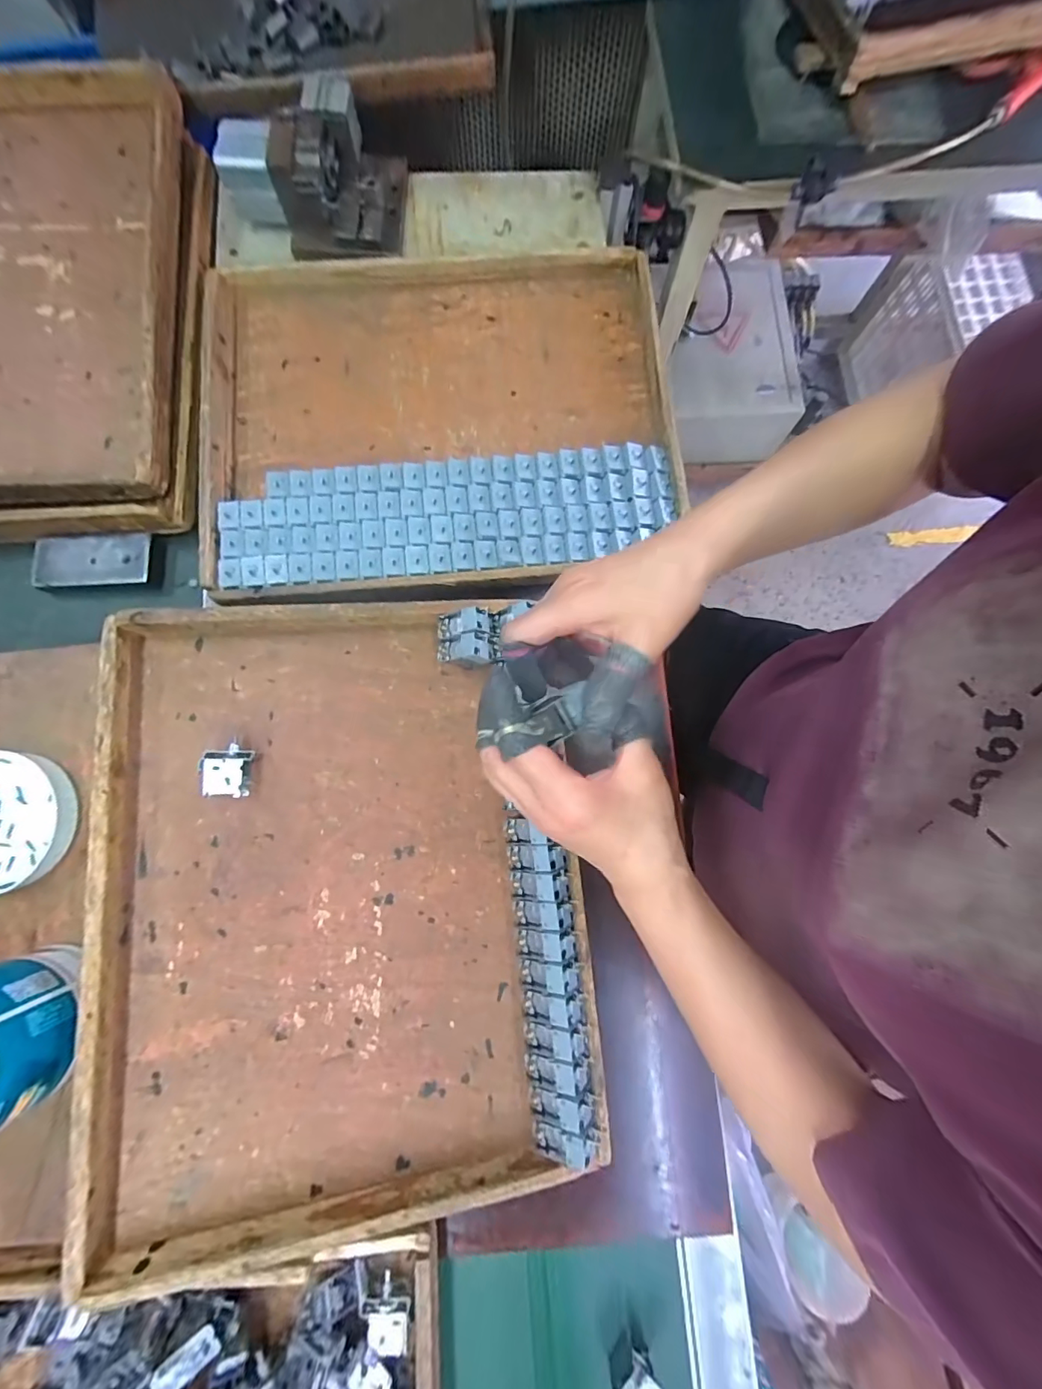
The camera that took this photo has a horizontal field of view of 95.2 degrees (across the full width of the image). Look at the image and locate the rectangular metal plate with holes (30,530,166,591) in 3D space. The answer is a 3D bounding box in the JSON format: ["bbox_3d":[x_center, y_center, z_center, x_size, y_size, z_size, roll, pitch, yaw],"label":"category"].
[{"bbox_3d":[-0.449,-0.142,0.507,0.122,0.020,0.058,-4,81,-2],"label":"rectangular metal plate with holes"}]

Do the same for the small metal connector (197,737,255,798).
[{"bbox_3d":[-0.261,0.067,0.423,0.038,0.025,0.047,9,74,-12],"label":"small metal connector"}]

